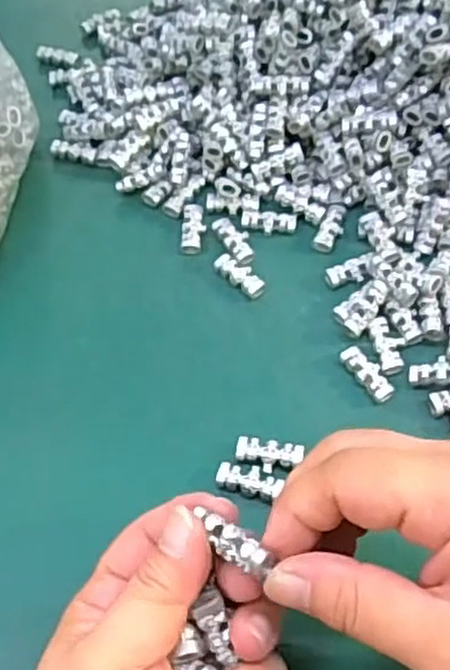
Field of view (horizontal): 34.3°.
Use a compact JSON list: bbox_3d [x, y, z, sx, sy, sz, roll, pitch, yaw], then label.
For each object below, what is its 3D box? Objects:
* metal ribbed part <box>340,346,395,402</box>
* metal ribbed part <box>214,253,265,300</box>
[{"bbox_3d":[0.068,0.019,0.347,0.012,0.007,0.031,-30,60,-16],"label":"metal ribbed part"},{"bbox_3d":[0.008,-0.031,0.384,0.012,0.006,0.030,-41,63,-21],"label":"metal ribbed part"}]

